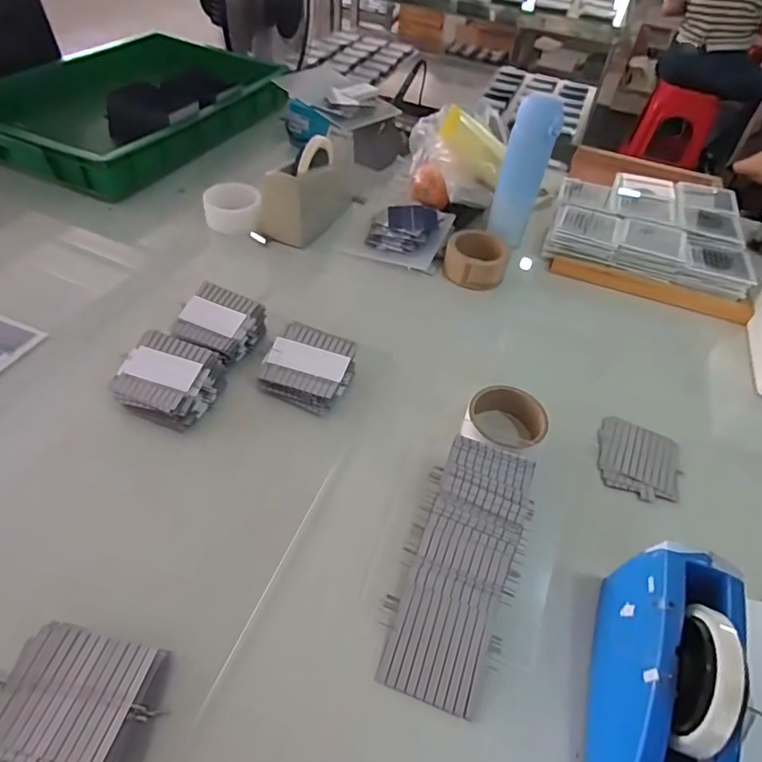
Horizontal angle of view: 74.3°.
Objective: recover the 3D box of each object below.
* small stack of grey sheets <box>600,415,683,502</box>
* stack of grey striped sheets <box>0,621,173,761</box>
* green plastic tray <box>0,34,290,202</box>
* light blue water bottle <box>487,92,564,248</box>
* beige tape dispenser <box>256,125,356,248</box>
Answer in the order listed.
[{"bbox_3d":[0.290,0.087,0.562,0.088,0.005,0.098,16,47,8],"label":"small stack of grey sheets"},{"bbox_3d":[-0.213,0.231,0.358,0.104,0.027,0.087,11,47,4],"label":"stack of grey striped sheets"},{"bbox_3d":[-0.497,-0.563,1.031,0.420,0.109,0.593,20,48,12],"label":"green plastic tray"},{"bbox_3d":[0.213,-0.312,0.752,0.063,0.199,0.057,13,47,6],"label":"light blue water bottle"},{"bbox_3d":[-0.111,-0.328,0.812,0.094,0.110,0.219,17,48,9],"label":"beige tape dispenser"}]

